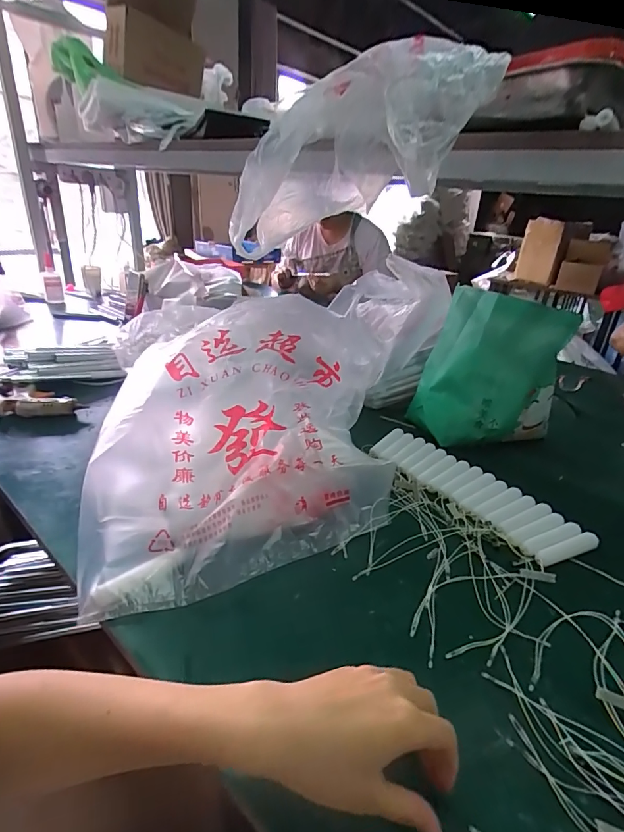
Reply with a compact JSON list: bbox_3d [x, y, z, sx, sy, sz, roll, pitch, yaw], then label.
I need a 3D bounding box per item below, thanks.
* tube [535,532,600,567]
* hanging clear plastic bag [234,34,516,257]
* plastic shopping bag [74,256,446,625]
[{"bbox_3d":[0.292,0.152,0.499,0.091,0.013,0.018,-7,29,-21],"label":"tube"},{"bbox_3d":[0.042,-0.313,0.521,0.362,0.150,0.098,-12,14,37],"label":"hanging clear plastic bag"},{"bbox_3d":[-0.041,-0.029,0.554,0.510,0.244,0.309,-16,33,-34],"label":"plastic shopping bag"}]

